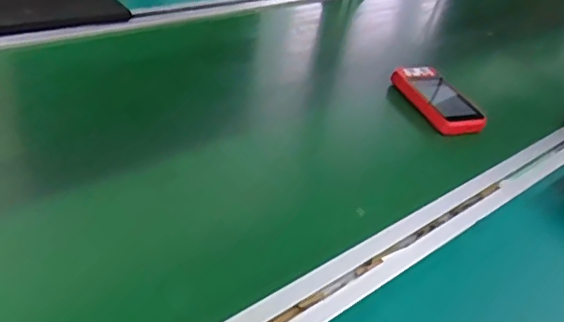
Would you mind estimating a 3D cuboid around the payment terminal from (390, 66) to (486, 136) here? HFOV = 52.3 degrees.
[{"bbox_3d":[0.187,-0.073,0.691,0.069,0.024,0.118,-6,44,-22],"label":"payment terminal"}]

